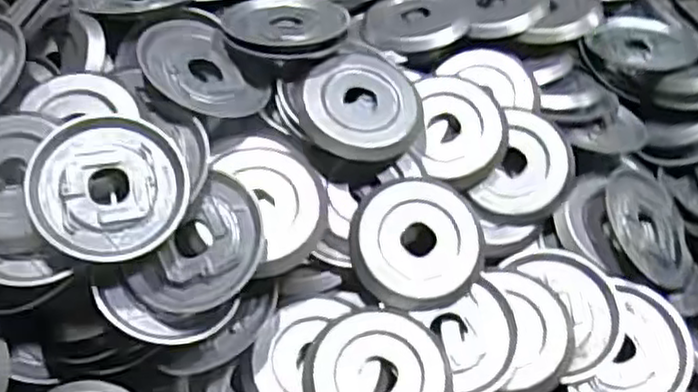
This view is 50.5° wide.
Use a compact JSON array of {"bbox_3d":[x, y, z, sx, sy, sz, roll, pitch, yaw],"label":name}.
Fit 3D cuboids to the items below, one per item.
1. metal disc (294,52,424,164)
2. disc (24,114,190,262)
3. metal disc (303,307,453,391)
[{"bbox_3d":[0.005,-0.059,0.483,0.080,0.012,0.081,7,59,-12],"label":"metal disc"},{"bbox_3d":[-0.134,-0.005,0.414,0.083,0.008,0.080,4,73,-12],"label":"disc"},{"bbox_3d":[0.017,0.104,0.423,0.081,0.009,0.083,0,58,-1],"label":"metal disc"}]

